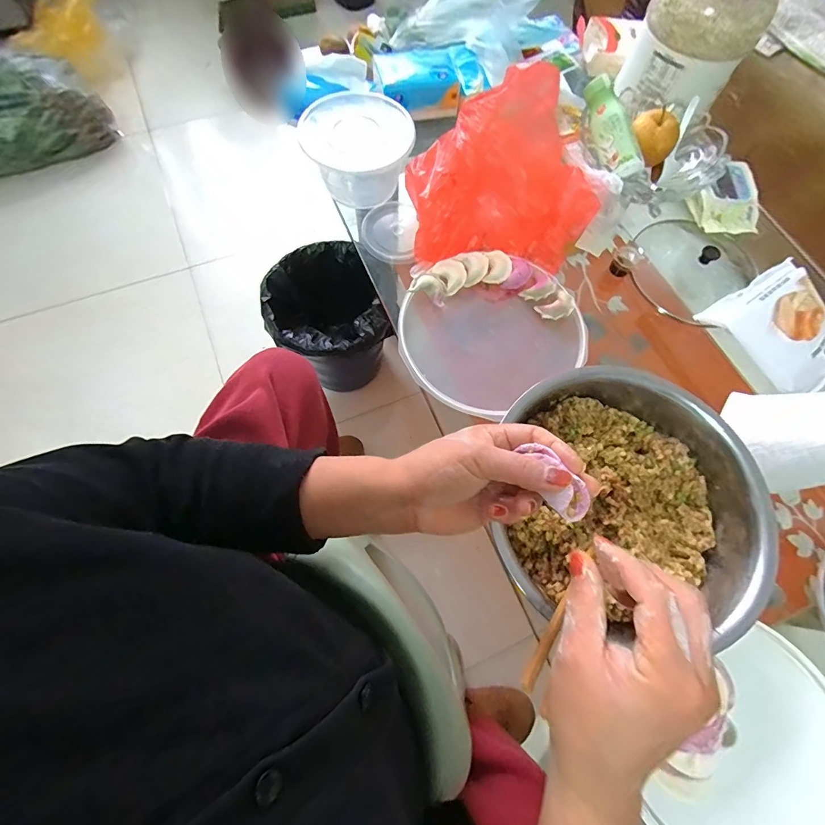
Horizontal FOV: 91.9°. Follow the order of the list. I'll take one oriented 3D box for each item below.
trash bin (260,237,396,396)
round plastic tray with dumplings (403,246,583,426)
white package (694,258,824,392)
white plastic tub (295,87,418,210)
[{"bbox_3d":[-0.187,-0.191,0.907,0.227,0.257,0.253,-14,71,-7],"label":"trash bin"},{"bbox_3d":[0.108,-0.121,0.580,0.258,0.043,0.260,40,73,12],"label":"round plastic tray with dumplings"},{"bbox_3d":[0.517,-0.117,0.543,0.133,0.058,0.165,-28,73,-12],"label":"white package"},{"bbox_3d":[-0.087,-0.424,0.648,0.172,0.098,0.152,-3,70,-3],"label":"white plastic tub"}]

